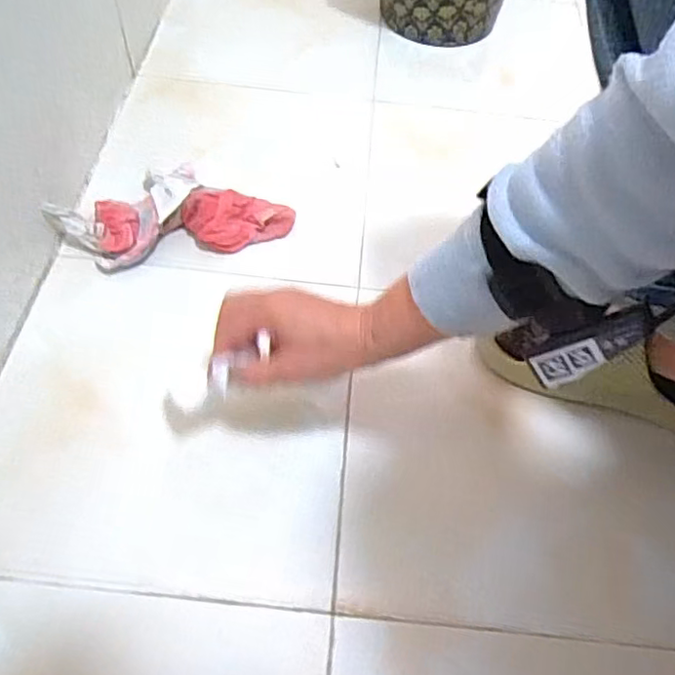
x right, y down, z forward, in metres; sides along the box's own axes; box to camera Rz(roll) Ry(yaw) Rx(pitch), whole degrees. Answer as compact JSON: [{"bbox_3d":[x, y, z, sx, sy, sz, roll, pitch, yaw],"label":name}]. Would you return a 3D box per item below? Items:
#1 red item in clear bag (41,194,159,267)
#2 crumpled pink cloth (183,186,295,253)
[{"bbox_3d":[-0.221,-0.103,0.578,0.096,0.043,0.068,-15,59,-14],"label":"red item in clear bag"},{"bbox_3d":[-0.099,-0.116,0.599,0.107,0.042,0.050,1,56,-4],"label":"crumpled pink cloth"}]

